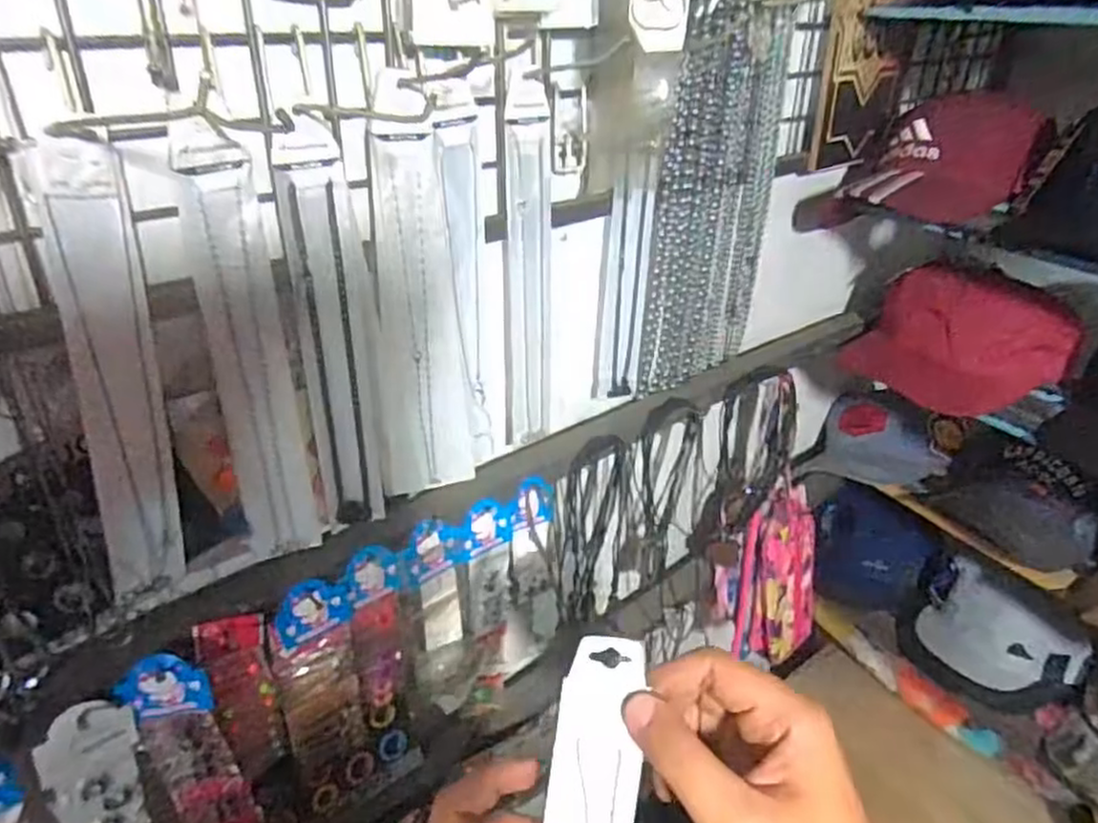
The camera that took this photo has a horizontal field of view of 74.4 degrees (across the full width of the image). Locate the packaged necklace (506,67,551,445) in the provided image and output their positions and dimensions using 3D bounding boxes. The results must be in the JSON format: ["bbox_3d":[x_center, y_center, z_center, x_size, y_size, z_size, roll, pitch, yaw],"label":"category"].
[{"bbox_3d":[-0.015,-0.100,0.541,0.042,0.275,0.005,-20,33,-35],"label":"packaged necklace"}]

